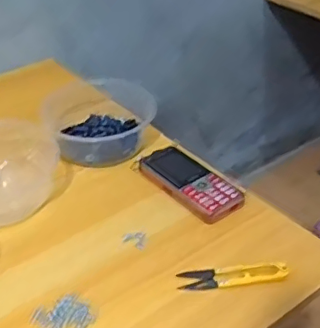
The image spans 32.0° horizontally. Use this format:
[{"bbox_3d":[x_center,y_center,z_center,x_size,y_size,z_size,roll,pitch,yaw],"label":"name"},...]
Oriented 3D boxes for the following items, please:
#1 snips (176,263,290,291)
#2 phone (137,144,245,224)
[{"bbox_3d":[0.071,0.107,0.537,0.103,0.011,0.023,-1,36,-2],"label":"snips"},{"bbox_3d":[0.037,0.018,0.643,0.061,0.014,0.128,-24,43,-30],"label":"phone"}]

